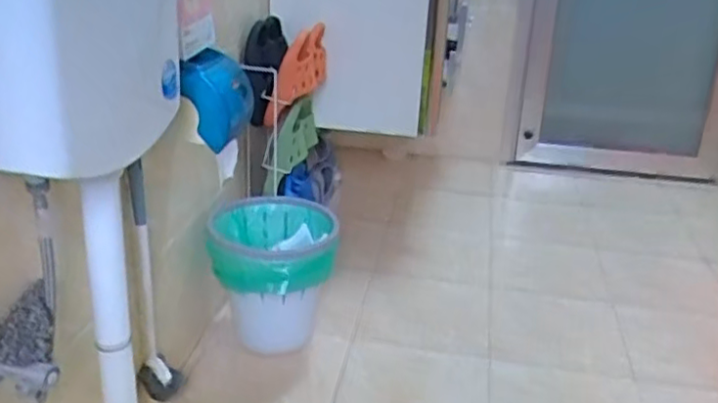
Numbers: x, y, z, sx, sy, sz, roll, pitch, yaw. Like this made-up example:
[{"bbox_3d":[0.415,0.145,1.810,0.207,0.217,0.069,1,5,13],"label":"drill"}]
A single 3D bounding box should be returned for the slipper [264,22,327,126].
[{"bbox_3d":[-0.141,-0.290,1.546,0.133,0.245,0.079,-24,68,-45],"label":"slipper"}]

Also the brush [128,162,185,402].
[{"bbox_3d":[-0.347,0.146,1.143,0.070,0.441,0.056,-5,25,-15],"label":"brush"}]

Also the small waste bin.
[{"bbox_3d":[-0.175,0.175,1.421,0.249,0.286,0.257,1,24,-2],"label":"small waste bin"}]

